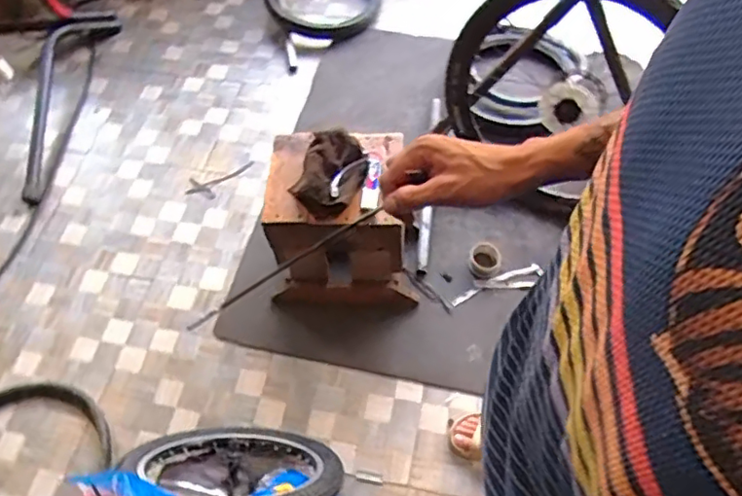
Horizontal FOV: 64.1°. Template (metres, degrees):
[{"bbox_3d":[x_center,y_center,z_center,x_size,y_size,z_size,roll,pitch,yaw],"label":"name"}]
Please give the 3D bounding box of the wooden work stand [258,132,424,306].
[{"bbox_3d":[-0.073,-0.047,1.521,0.359,0.437,0.266,-3,58,1],"label":"wooden work stand"}]

